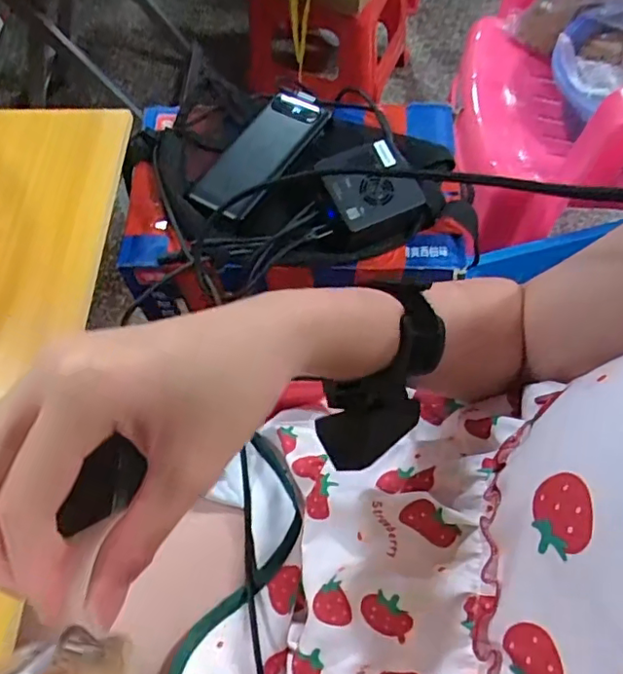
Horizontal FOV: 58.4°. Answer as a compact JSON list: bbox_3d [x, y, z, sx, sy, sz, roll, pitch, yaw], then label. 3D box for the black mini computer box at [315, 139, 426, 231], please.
[{"bbox_3d":[0.052,-0.137,0.498,0.075,0.023,0.074,-22,79,-11],"label":"black mini computer box"}]

